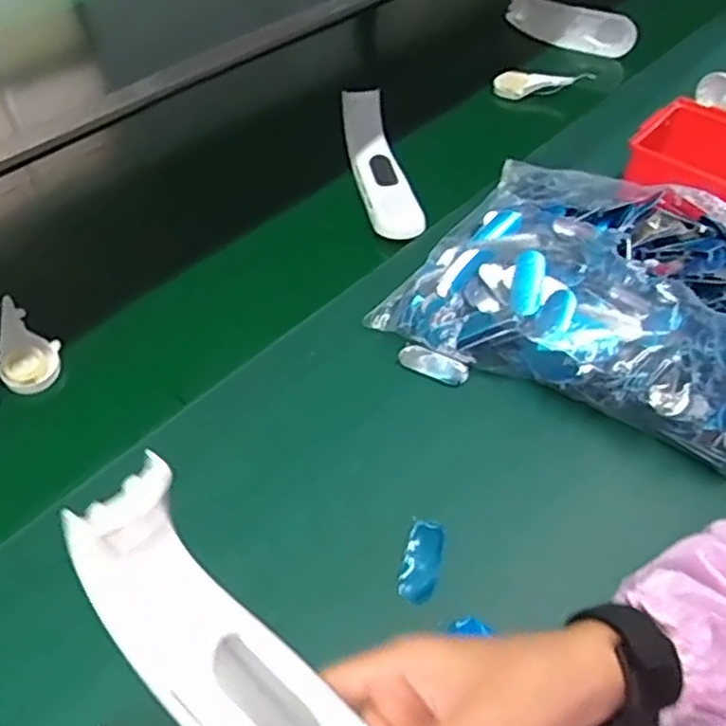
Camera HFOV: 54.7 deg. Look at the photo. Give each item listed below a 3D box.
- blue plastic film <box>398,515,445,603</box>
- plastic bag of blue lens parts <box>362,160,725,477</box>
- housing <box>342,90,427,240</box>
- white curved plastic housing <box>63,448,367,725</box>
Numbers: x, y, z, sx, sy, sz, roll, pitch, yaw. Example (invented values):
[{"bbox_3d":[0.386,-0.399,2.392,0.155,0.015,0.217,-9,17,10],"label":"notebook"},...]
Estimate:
[{"bbox_3d":[0.040,0.133,0.475,0.024,0.009,0.061,12,51,9],"label":"blue plastic film"},{"bbox_3d":[0.210,-0.073,0.601,0.305,0.081,0.276,27,55,20],"label":"plastic bag of blue lens parts"},{"bbox_3d":[0.020,-0.211,0.731,0.050,0.052,0.188,-10,51,-9],"label":"housing"},{"bbox_3d":[-0.046,0.132,0.284,0.051,0.042,0.191,-41,96,-29],"label":"white curved plastic housing"}]

